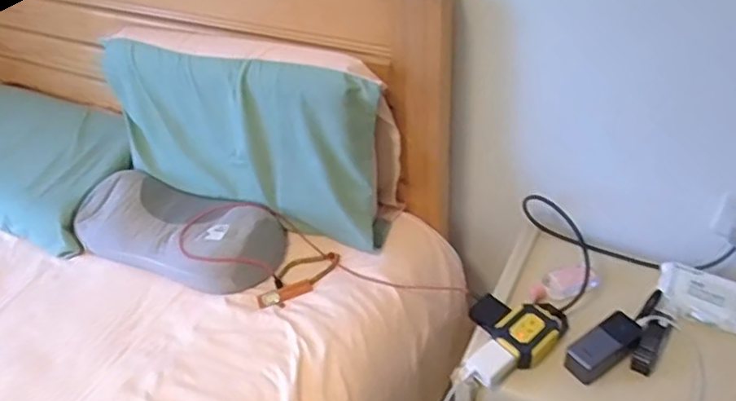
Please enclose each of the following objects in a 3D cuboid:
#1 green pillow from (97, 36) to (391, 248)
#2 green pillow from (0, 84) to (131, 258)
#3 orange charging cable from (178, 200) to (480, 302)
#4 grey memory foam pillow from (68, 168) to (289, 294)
[{"bbox_3d":[-0.278,-0.152,1.276,0.669,0.317,0.130,15,46,22],"label":"green pillow"},{"bbox_3d":[-0.859,-0.096,1.554,0.640,0.176,0.364,15,47,25],"label":"green pillow"},{"bbox_3d":[-0.093,0.120,1.232,0.606,0.125,0.172,7,44,17],"label":"orange charging cable"},{"bbox_3d":[-0.414,0.069,1.324,0.476,0.116,0.196,13,46,23],"label":"grey memory foam pillow"}]

